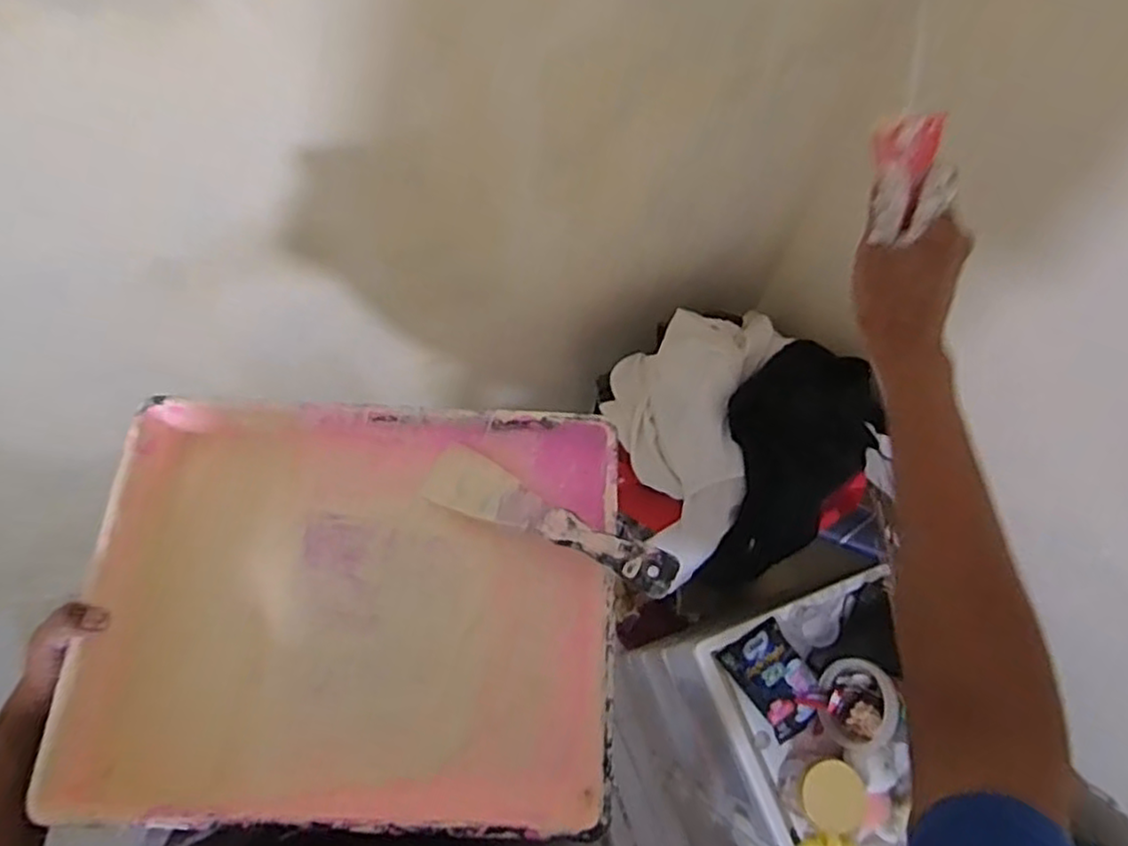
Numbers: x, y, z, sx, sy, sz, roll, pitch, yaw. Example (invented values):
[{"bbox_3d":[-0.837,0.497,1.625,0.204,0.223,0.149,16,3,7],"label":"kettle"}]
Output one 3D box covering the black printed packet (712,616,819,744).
[{"bbox_3d":[0.323,0.394,1.085,0.104,0.020,0.149,-37,67,6],"label":"black printed packet"}]

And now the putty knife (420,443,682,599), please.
[{"bbox_3d":[-0.016,0.069,0.501,0.204,0.016,0.044,22,72,29],"label":"putty knife"}]

